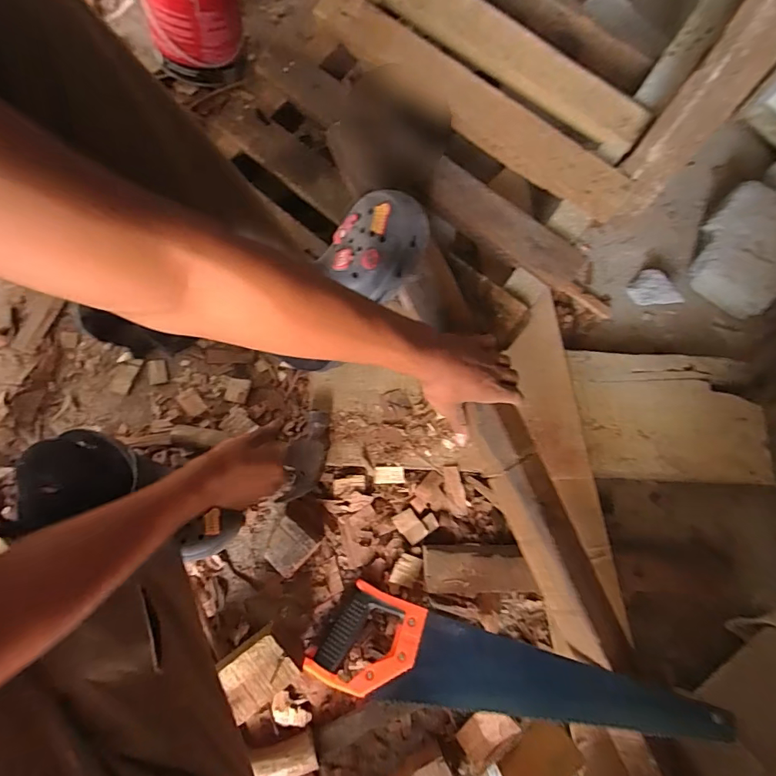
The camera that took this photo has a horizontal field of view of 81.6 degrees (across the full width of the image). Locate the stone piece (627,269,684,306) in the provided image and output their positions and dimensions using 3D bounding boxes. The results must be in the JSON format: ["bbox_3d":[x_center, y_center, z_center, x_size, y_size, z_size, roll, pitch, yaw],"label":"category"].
[{"bbox_3d":[0.429,-0.161,0.734,0.060,0.033,0.068,-11,75,-6],"label":"stone piece"}]

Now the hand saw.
[{"bbox_3d":[0.111,0.327,0.491,0.414,0.023,0.112,7,63,26],"label":"hand saw"}]

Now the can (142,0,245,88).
[{"bbox_3d":[-0.319,-0.633,0.749,0.151,0.161,0.154,-6,66,-18],"label":"can"}]

